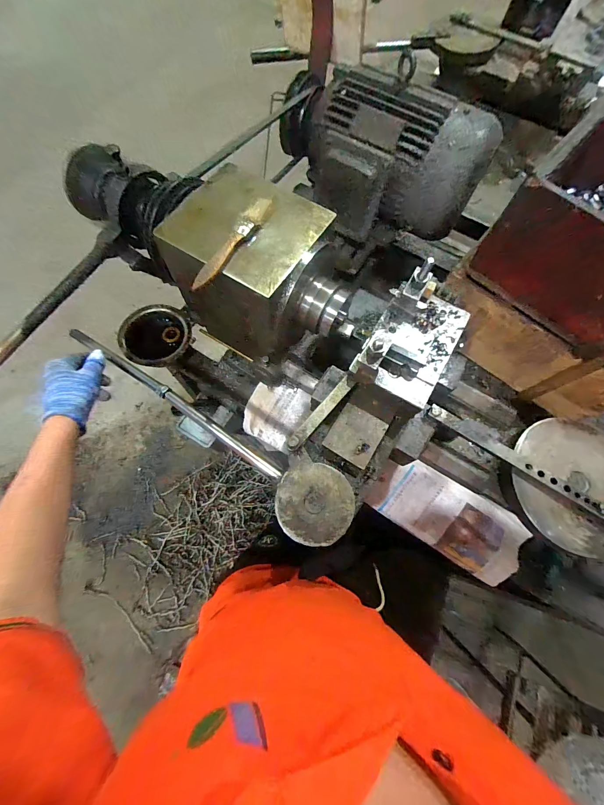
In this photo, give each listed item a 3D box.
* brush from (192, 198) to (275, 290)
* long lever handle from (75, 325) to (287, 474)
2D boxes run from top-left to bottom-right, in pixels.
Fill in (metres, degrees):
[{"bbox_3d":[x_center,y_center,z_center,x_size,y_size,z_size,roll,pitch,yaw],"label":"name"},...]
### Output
[{"bbox_3d":[-0.079,-0.188,0.362,0.023,0.008,0.149,27,71,7],"label":"brush"},{"bbox_3d":[-0.197,-0.007,0.463,0.401,0.017,0.017,32,72,12],"label":"long lever handle"}]

